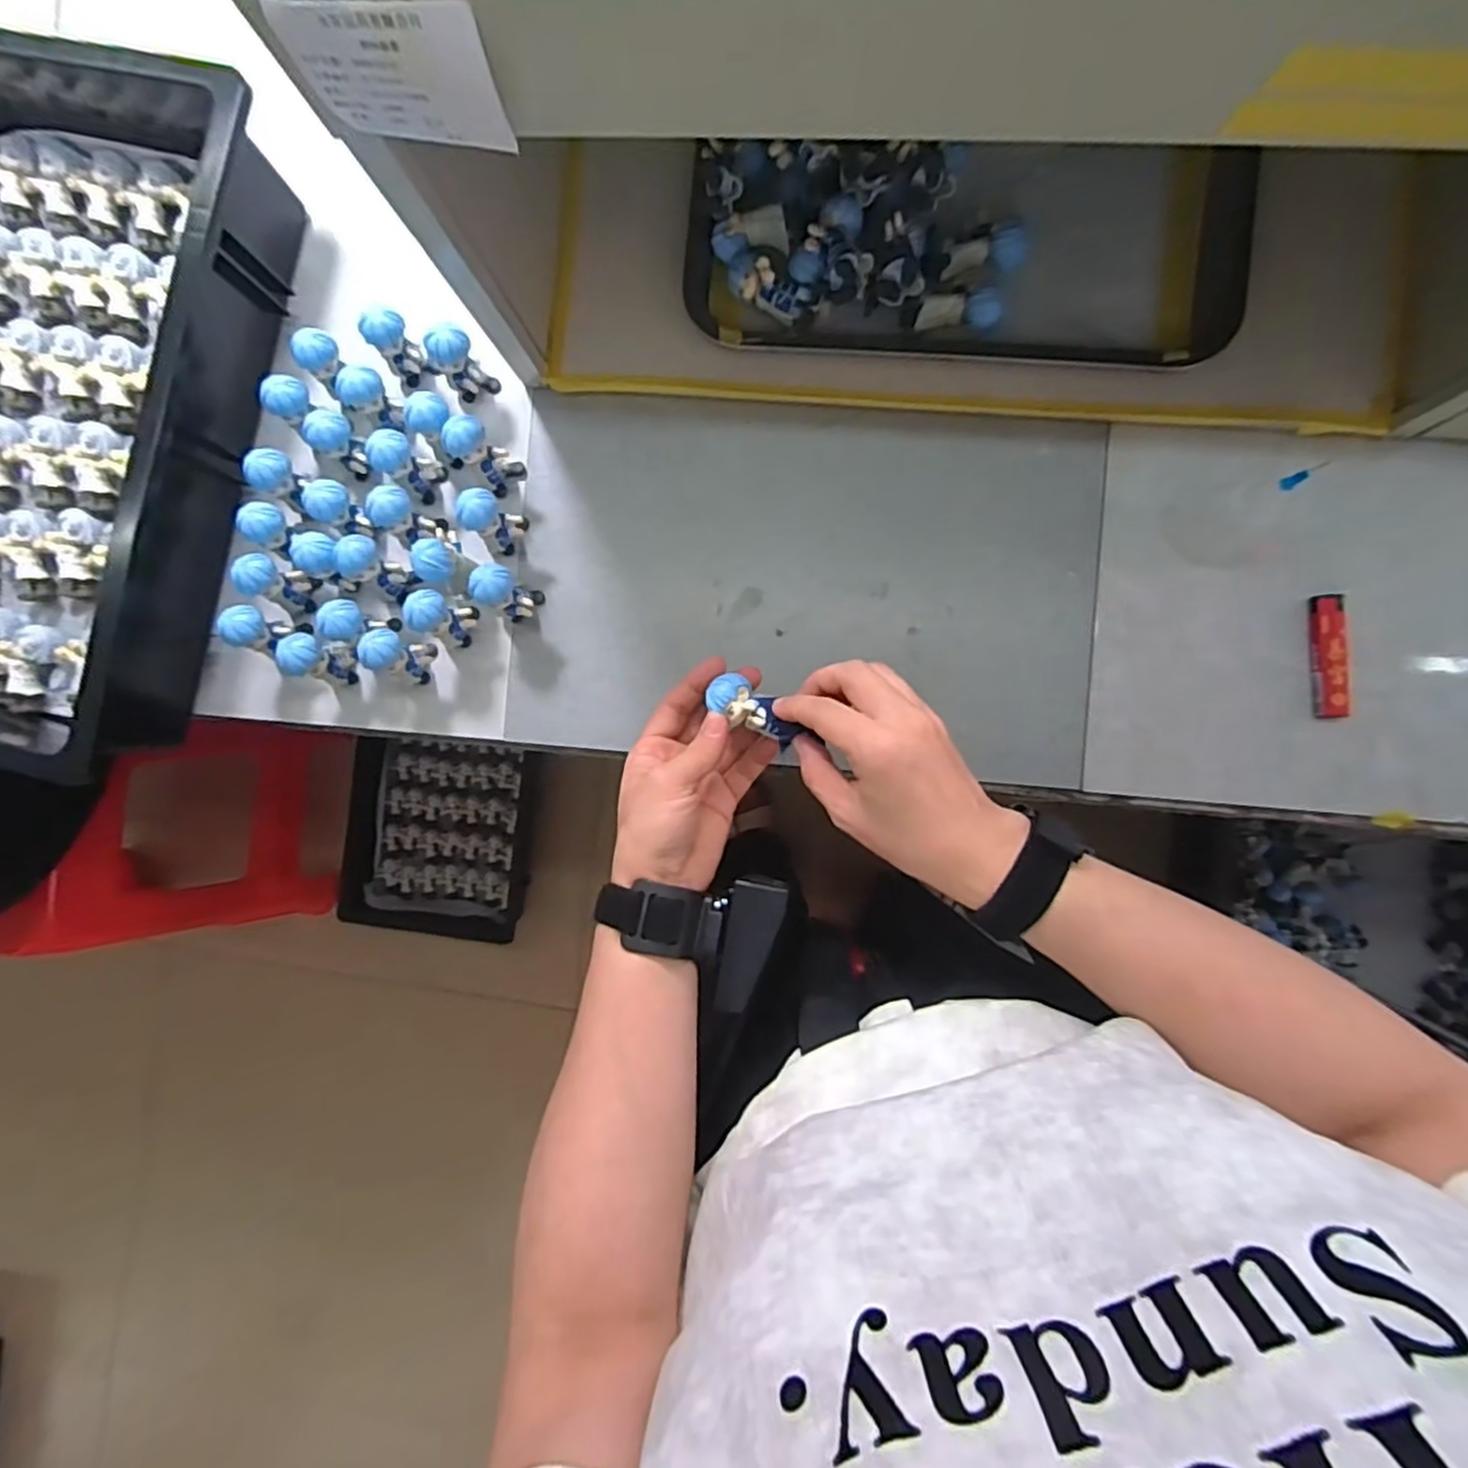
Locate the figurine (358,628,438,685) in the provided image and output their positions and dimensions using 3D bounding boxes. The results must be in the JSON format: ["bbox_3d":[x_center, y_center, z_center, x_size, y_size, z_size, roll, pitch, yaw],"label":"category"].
[{"bbox_3d":[-0.226,-0.053,0.481,0.025,0.062,0.026,34,93,4],"label":"figurine"}]

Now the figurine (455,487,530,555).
[{"bbox_3d":[-0.159,-0.142,0.476,0.027,0.067,0.028,0,91,5],"label":"figurine"}]

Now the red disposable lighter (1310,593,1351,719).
[{"bbox_3d":[0.385,-0.050,0.457,0.017,0.013,0.078,-2,90,5],"label":"red disposable lighter"}]

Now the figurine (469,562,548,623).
[{"bbox_3d":[-0.150,-0.093,0.477,0.033,0.065,0.028,28,93,4],"label":"figurine"}]

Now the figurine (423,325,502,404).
[{"bbox_3d":[-0.183,-0.248,0.481,0.030,0.065,0.026,-42,87,4],"label":"figurine"}]

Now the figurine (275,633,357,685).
[{"bbox_3d":[-0.278,-0.051,0.485,0.028,0.063,0.027,13,92,4],"label":"figurine"}]

